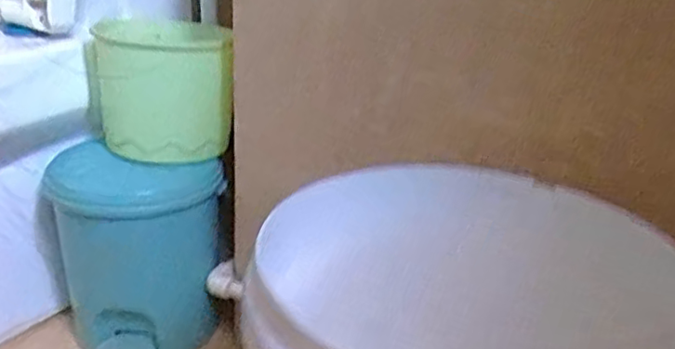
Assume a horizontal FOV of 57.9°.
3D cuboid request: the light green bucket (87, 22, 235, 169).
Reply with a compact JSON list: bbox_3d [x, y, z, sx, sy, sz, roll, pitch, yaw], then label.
[{"bbox_3d":[-0.221,-0.105,0.764,0.149,0.164,0.149,-8,26,-25],"label":"light green bucket"}]

